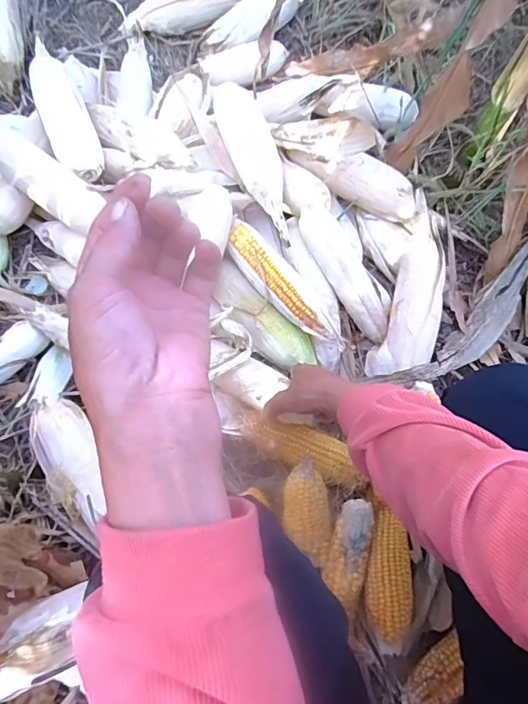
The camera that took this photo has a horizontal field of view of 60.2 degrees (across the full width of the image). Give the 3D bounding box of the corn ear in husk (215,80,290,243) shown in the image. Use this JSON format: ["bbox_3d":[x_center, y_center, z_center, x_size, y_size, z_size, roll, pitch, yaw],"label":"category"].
[{"bbox_3d":[-0.007,-0.276,0.664,0.064,0.048,0.255,-23,75,-7],"label":"corn ear in husk"}]

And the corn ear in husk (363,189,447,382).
[{"bbox_3d":[0.220,-0.094,0.661,0.084,0.059,0.270,12,86,3],"label":"corn ear in husk"}]

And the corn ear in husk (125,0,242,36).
[{"bbox_3d":[-0.118,-0.638,0.831,0.279,0.045,0.071,-15,74,-5],"label":"corn ear in husk"}]

